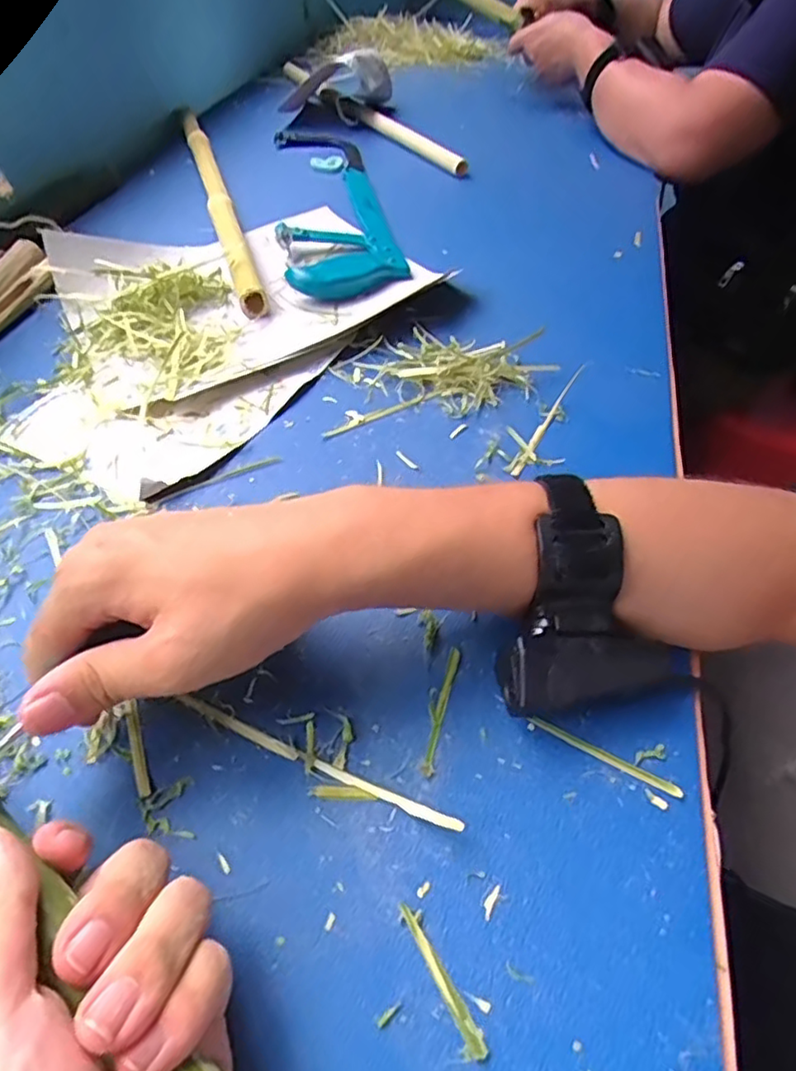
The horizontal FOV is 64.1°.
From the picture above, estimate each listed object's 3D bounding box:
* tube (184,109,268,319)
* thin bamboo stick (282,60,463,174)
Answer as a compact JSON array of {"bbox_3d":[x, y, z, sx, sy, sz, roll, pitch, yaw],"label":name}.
[{"bbox_3d":[-0.185,-0.350,0.646,0.023,0.024,0.460,-13,51,-13],"label":"tube"},{"bbox_3d":[-0.048,-0.561,0.835,0.020,0.020,0.467,-24,54,-21],"label":"thin bamboo stick"}]

